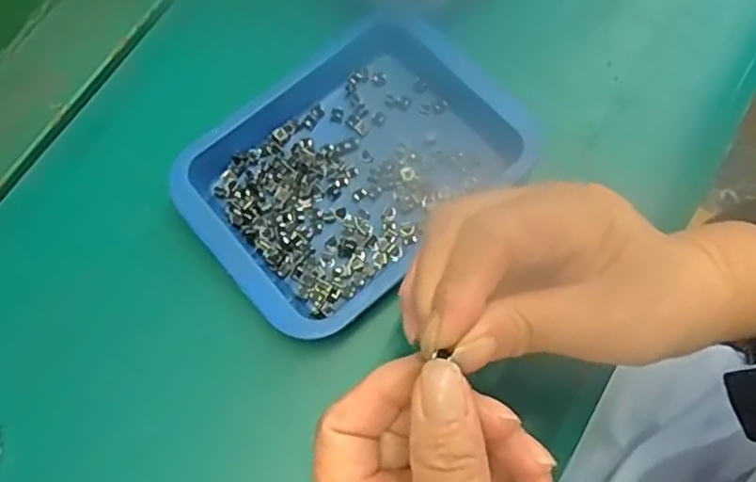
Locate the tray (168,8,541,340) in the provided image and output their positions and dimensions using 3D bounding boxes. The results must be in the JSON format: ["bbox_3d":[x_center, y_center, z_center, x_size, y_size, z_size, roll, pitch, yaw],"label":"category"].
[{"bbox_3d":[-0.010,-0.042,0.331,0.169,0.025,0.121,-42,74,-13],"label":"tray"}]

